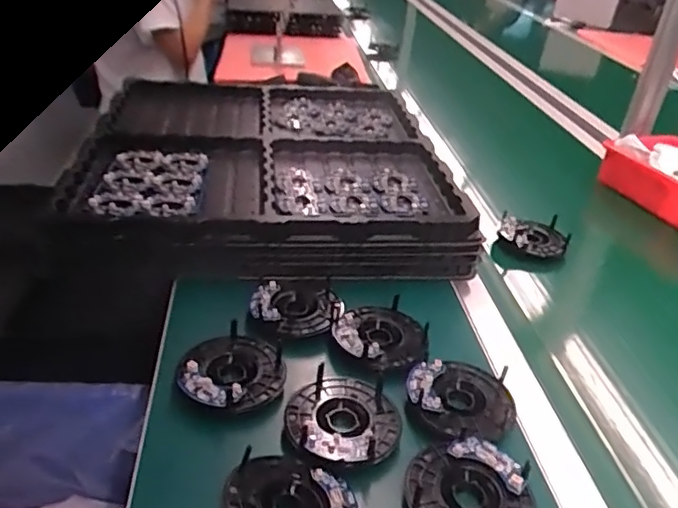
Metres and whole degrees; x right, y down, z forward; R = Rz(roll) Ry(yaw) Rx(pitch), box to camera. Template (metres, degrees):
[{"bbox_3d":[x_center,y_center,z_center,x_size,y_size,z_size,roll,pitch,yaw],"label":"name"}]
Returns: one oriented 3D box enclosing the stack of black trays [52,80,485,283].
[{"bbox_3d":[-0.115,-0.157,0.937,0.512,0.067,0.554,-1,32,-10],"label":"stack of black trays"}]

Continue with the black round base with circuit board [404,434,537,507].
[{"bbox_3d":[0.104,0.191,0.468,0.099,0.023,0.099,4,32,-2],"label":"black round base with circuit board"}]

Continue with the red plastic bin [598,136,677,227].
[{"bbox_3d":[0.585,-0.126,1.015,0.162,0.082,0.243,-10,35,-23],"label":"red plastic bin"}]

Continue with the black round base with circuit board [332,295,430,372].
[{"bbox_3d":[0.047,0.083,0.629,0.098,0.013,0.094,4,32,-2],"label":"black round base with circuit board"}]

